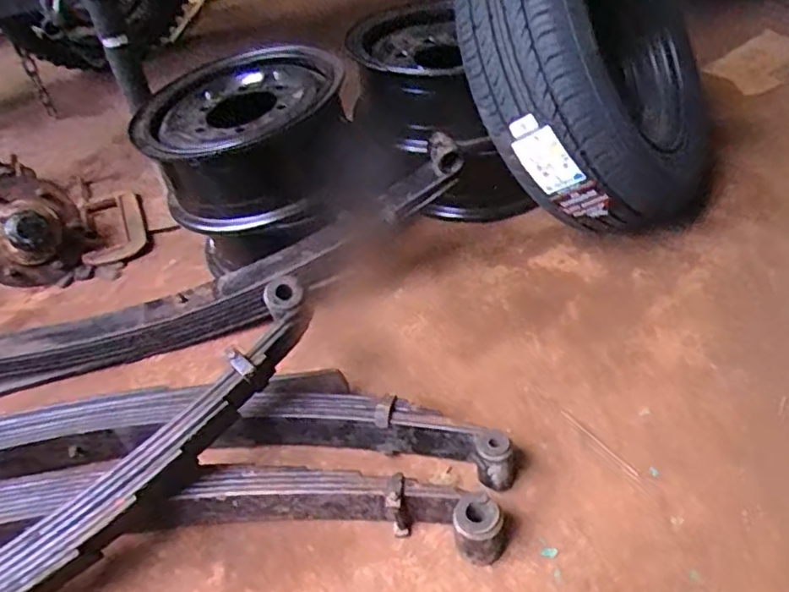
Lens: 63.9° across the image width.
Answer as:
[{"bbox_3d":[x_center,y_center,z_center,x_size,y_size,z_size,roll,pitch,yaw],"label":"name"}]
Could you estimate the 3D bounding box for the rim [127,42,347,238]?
[{"bbox_3d":[-0.284,-0.310,1.259,0.377,0.256,0.385,-4,44,4],"label":"rim"}]

